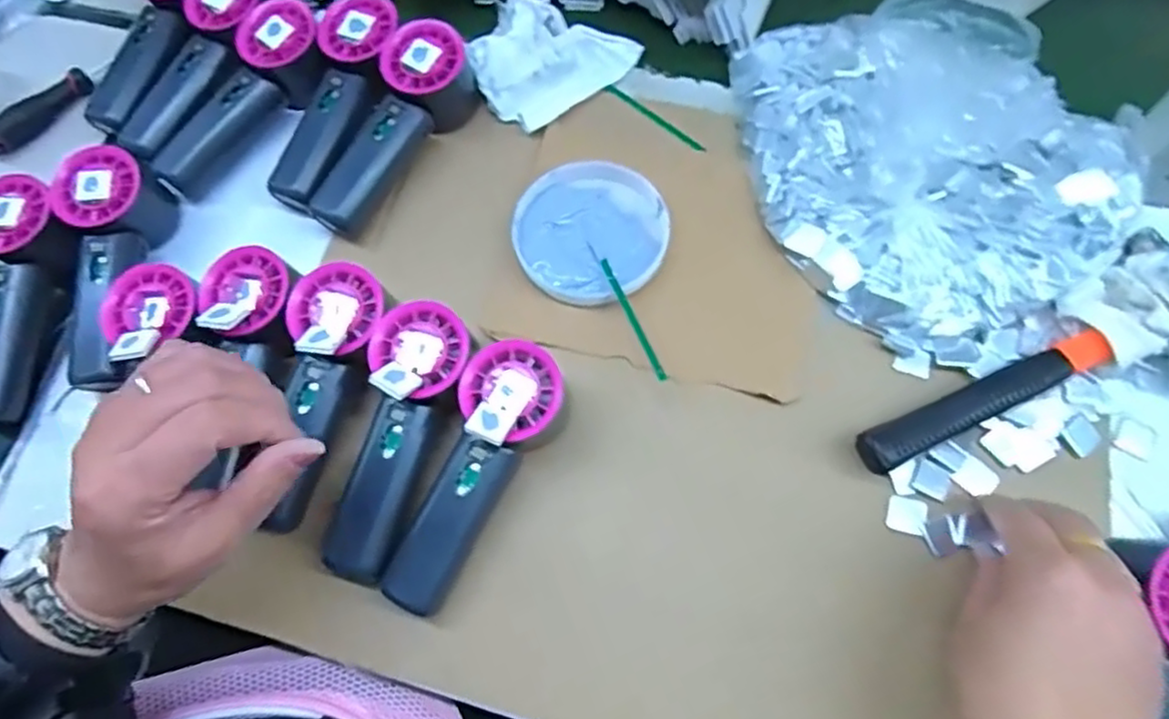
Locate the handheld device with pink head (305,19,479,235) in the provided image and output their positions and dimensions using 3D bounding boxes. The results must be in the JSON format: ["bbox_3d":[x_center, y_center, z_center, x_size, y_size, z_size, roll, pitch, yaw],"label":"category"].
[{"bbox_3d":[-0.135,-0.158,0.483,0.053,0.054,0.157,31,85,13],"label":"handheld device with pink head"}]

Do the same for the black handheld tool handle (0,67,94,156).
[{"bbox_3d":[-0.417,-0.189,0.523,0.025,0.018,0.089,30,72,13],"label":"black handheld tool handle"}]

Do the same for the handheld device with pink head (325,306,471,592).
[{"bbox_3d":[-0.106,0.047,0.391,0.055,0.050,0.157,14,81,7],"label":"handheld device with pink head"}]

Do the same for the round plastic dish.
[{"bbox_3d":[0.005,-0.085,0.454,0.098,0.015,0.100,-1,68,2],"label":"round plastic dish"}]

